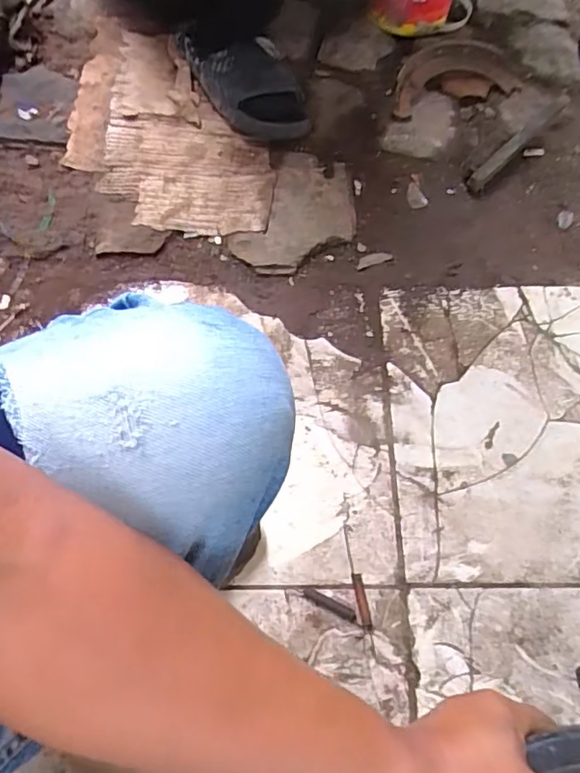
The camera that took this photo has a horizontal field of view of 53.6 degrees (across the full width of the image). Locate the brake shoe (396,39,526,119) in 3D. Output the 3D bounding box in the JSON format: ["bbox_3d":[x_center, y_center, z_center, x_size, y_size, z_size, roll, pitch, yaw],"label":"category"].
[{"bbox_3d":[0.261,-0.523,0.952,0.222,0.037,0.129,-21,67,-10],"label":"brake shoe"}]

